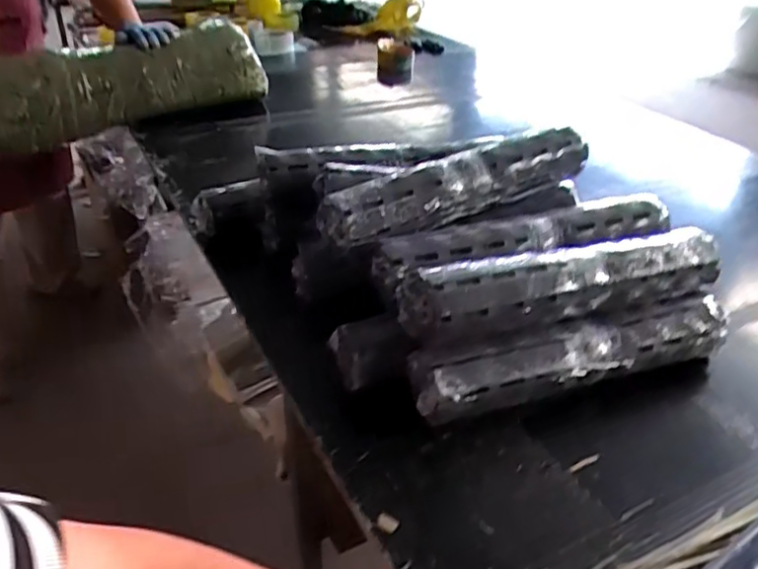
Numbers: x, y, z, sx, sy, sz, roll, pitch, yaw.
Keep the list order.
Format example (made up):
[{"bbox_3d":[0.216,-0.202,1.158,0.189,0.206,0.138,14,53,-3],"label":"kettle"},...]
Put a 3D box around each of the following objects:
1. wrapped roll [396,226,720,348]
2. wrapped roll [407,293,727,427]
[{"bbox_3d":[0.226,-0.008,0.739,0.405,0.063,0.084,-10,36,-19],"label":"wrapped roll"},{"bbox_3d":[0.227,0.081,0.733,0.406,0.083,0.068,-10,36,-19],"label":"wrapped roll"}]

